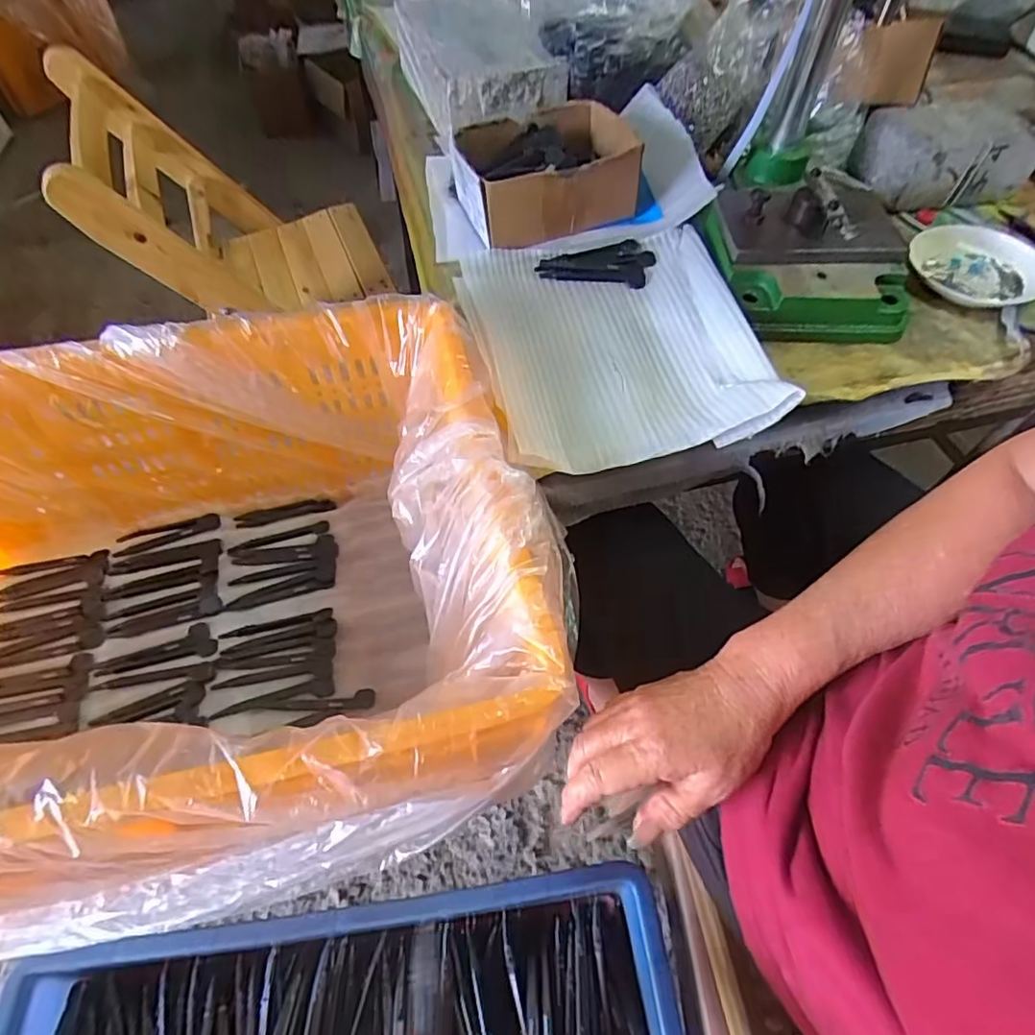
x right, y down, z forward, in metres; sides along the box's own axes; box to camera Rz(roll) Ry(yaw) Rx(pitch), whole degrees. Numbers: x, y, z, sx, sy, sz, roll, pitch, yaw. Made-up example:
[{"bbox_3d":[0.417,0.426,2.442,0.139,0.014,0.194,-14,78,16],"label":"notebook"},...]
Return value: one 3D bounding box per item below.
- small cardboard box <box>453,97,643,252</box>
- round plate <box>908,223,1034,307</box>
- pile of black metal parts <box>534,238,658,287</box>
[{"bbox_3d":[0.028,-0.340,0.585,0.168,0.089,0.120,-14,58,-10],"label":"small cardboard box"},{"bbox_3d":[0.426,-0.235,0.541,0.115,0.015,0.104,20,70,14],"label":"round plate"},{"bbox_3d":[0.076,-0.249,0.567,0.106,0.017,0.060,7,56,4],"label":"pile of black metal parts"}]

